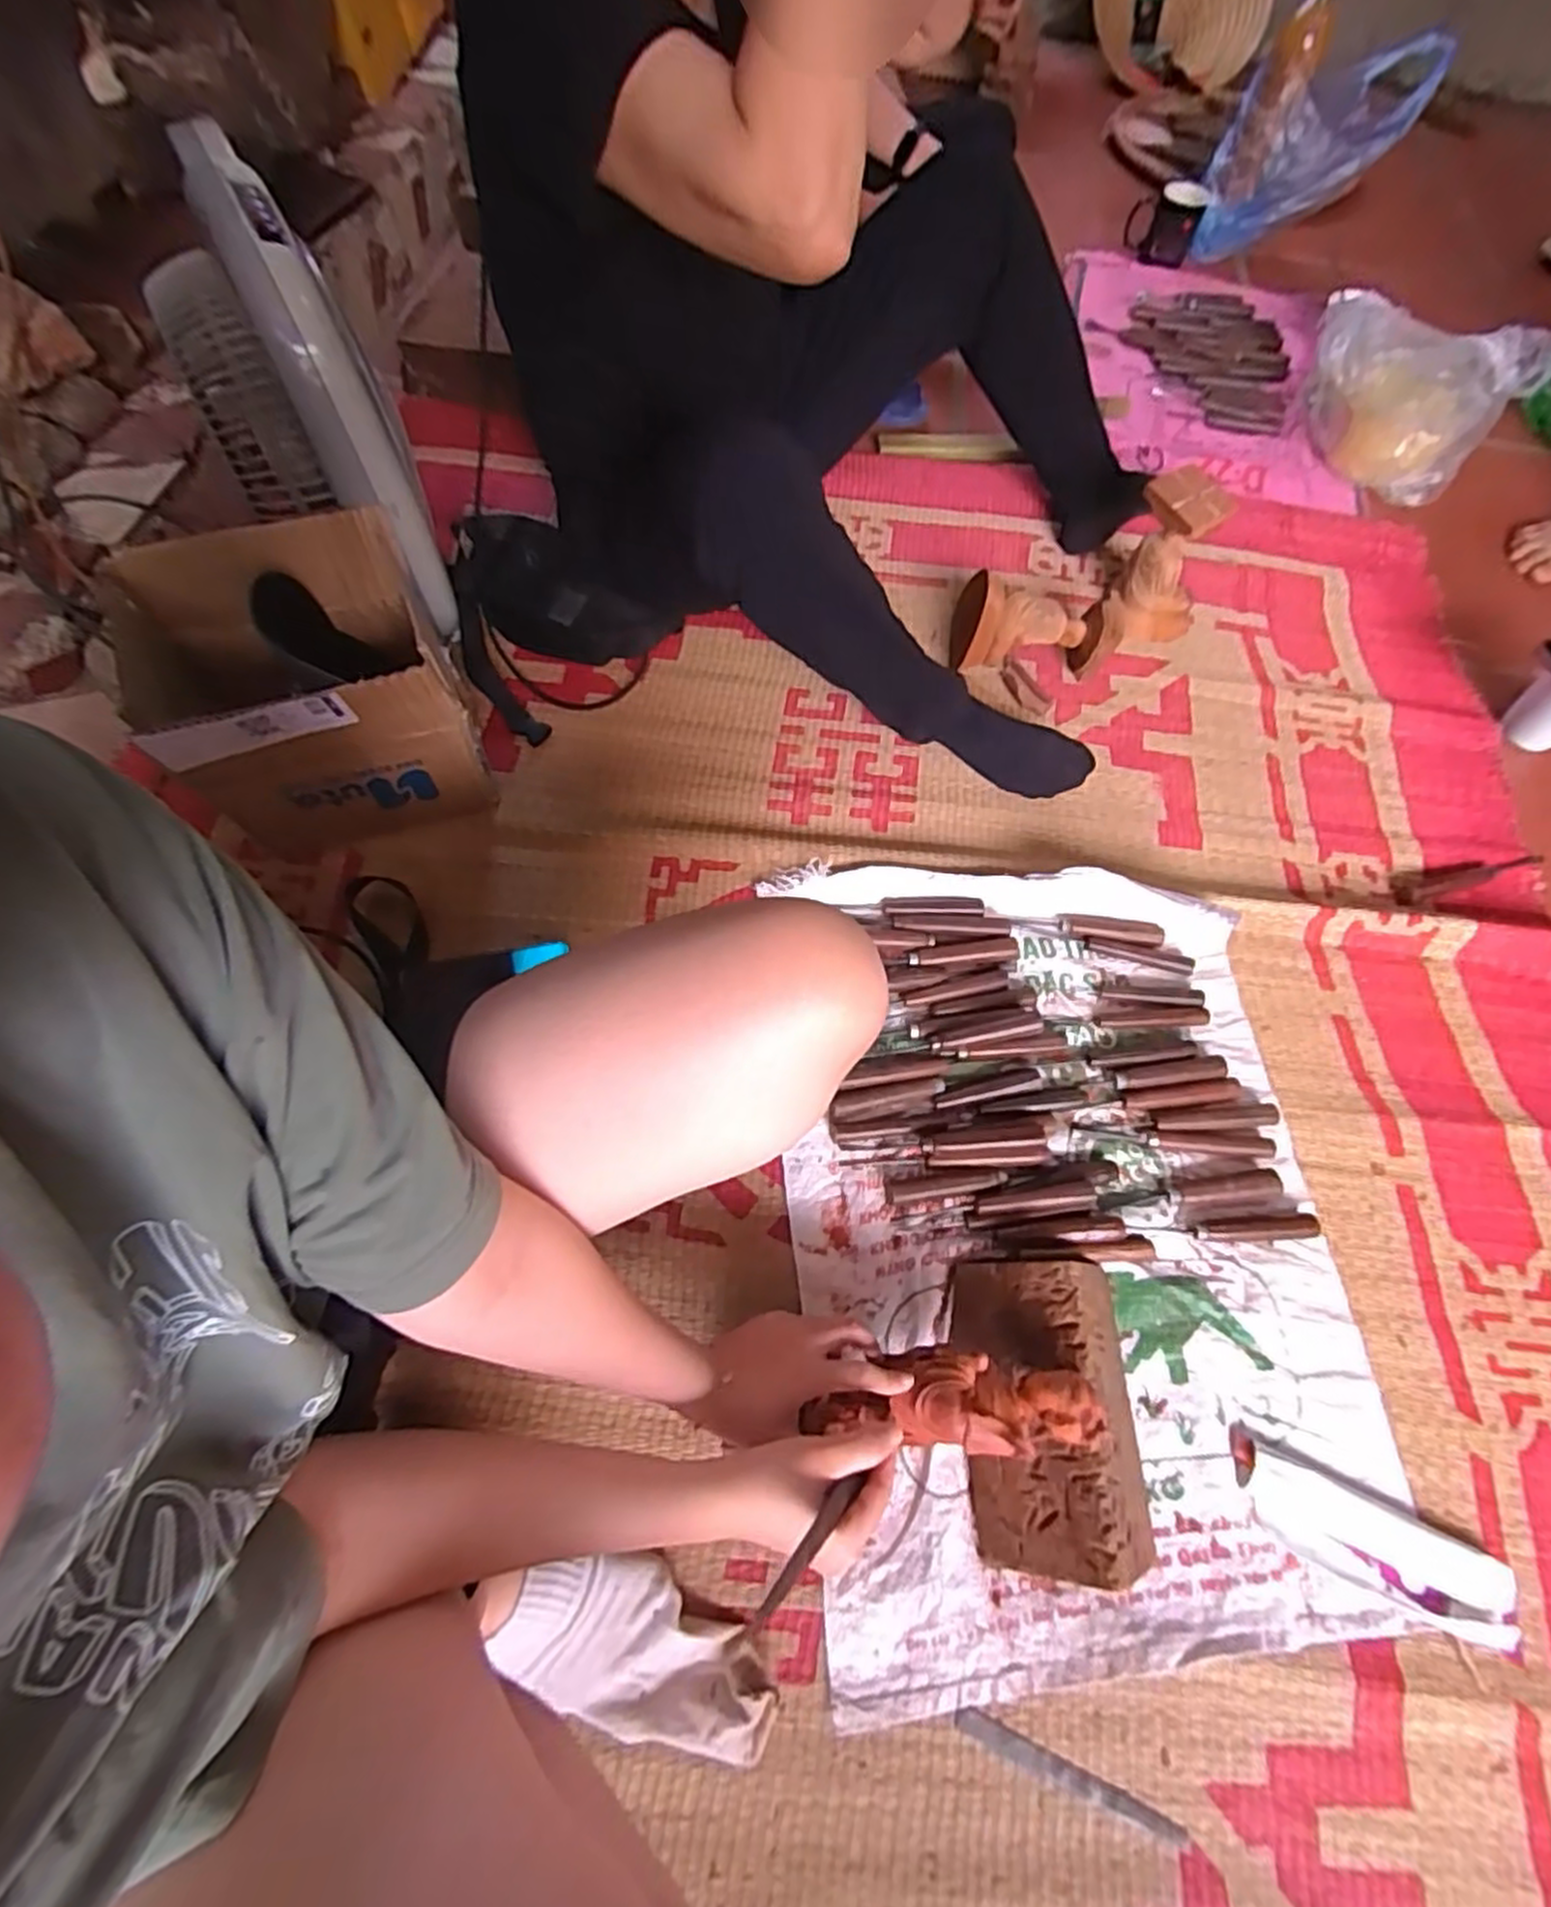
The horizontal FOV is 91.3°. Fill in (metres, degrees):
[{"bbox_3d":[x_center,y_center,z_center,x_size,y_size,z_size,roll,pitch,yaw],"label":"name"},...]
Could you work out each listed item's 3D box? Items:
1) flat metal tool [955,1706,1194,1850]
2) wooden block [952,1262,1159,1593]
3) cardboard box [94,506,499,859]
[{"bbox_3d":[0.203,0.572,0.527,0.160,0.009,0.015,23,66,8],"label":"flat metal tool"},{"bbox_3d":[0.217,0.349,0.583,0.132,0.066,0.206,-1,66,-3],"label":"wooden block"},{"bbox_3d":[-0.424,-0.234,0.727,0.225,0.233,0.203,-22,68,-12],"label":"cardboard box"}]

